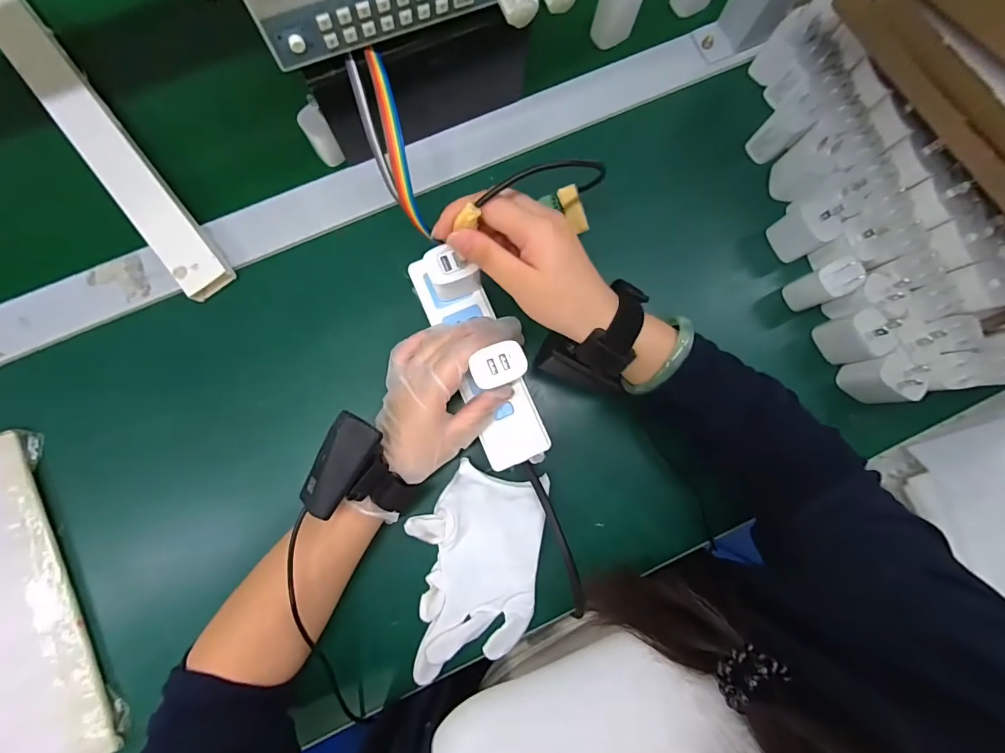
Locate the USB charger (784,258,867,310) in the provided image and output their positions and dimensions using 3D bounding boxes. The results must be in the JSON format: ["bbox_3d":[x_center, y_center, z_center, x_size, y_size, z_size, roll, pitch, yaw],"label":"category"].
[{"bbox_3d":[0.290,-0.083,0.390,0.038,0.066,0.029,-23,85,-6],"label":"USB charger"}]

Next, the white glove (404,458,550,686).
[{"bbox_3d":[-0.024,0.164,0.366,0.107,0.024,0.166,7,83,-2],"label":"white glove"}]

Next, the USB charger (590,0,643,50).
[{"bbox_3d":[0.113,-0.361,0.423,0.038,0.060,0.025,-28,85,-6],"label":"USB charger"}]

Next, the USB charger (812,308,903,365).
[{"bbox_3d":[0.312,-0.035,0.382,0.028,0.066,0.040,-18,84,-5],"label":"USB charger"}]

